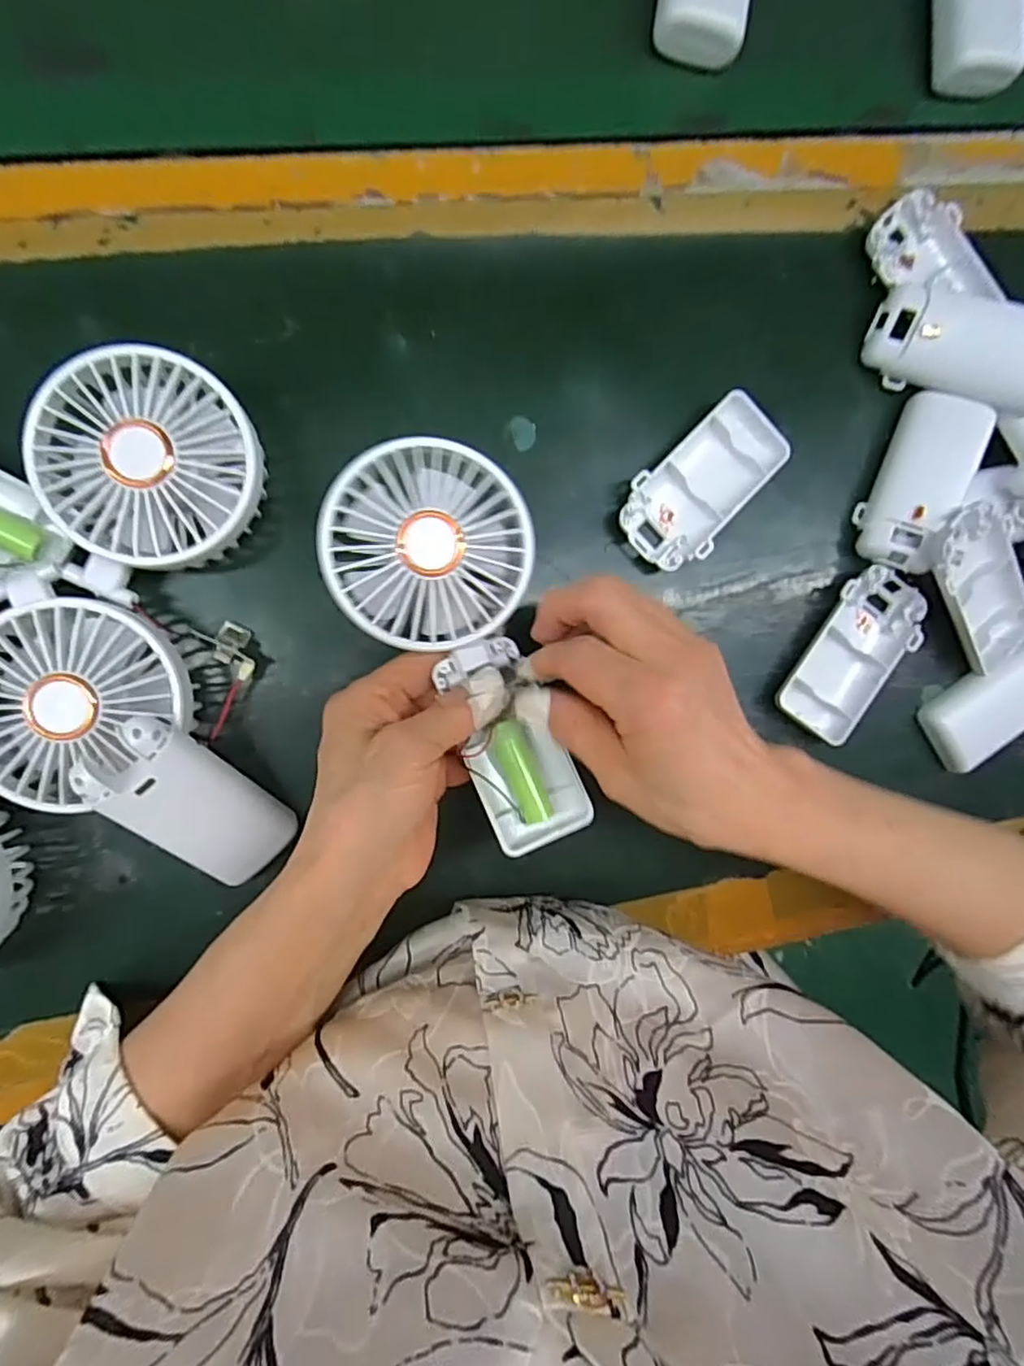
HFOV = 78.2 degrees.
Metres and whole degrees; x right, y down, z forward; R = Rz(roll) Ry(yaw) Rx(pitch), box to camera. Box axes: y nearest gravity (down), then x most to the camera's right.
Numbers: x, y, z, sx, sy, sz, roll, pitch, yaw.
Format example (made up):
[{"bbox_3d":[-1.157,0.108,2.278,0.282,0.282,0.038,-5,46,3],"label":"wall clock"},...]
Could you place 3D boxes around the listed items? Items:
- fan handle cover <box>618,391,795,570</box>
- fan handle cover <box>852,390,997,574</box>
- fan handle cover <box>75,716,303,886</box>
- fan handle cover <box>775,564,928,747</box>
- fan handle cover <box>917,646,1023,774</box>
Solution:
[{"bbox_3d":[0.098,-0.103,0.328,0.050,0.017,0.095,42,86,-8],"label":"fan handle cover"},{"bbox_3d":[0.218,-0.107,0.337,0.037,0.028,0.091,24,89,-9],"label":"fan handle cover"},{"bbox_3d":[-0.137,0.054,0.276,0.041,0.016,0.092,-38,132,-5],"label":"fan handle cover"},{"bbox_3d":[0.185,-0.016,0.346,0.050,0.016,0.097,32,88,-9],"label":"fan handle cover"},{"bbox_3d":[0.277,0.011,0.355,0.089,0.011,0.043,-30,96,-6],"label":"fan handle cover"}]

